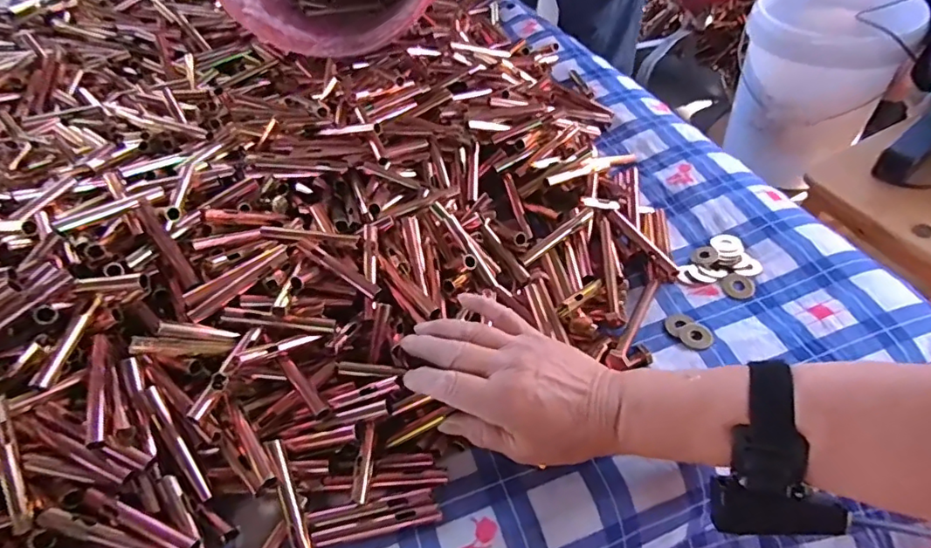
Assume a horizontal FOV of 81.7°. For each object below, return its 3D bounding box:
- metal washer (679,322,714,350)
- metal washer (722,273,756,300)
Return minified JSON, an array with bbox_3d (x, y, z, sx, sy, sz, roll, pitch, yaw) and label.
[{"bbox_3d":[0.187,0.049,0.436,0.024,0.004,0.028,13,50,15],"label":"metal washer"},{"bbox_3d":[0.238,0.010,0.469,0.025,0.004,0.027,-7,56,9],"label":"metal washer"}]

